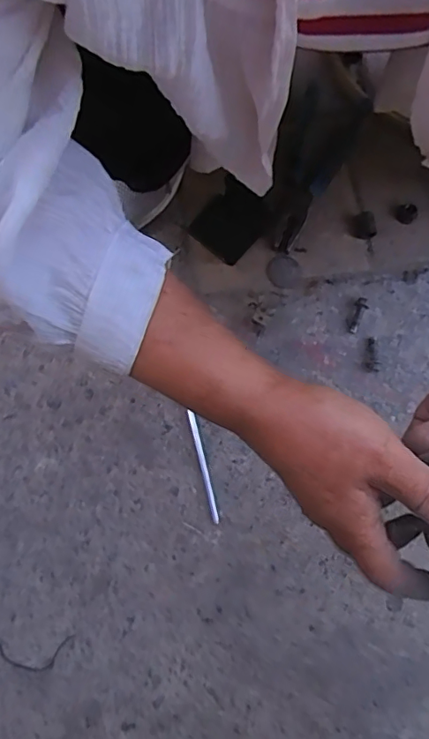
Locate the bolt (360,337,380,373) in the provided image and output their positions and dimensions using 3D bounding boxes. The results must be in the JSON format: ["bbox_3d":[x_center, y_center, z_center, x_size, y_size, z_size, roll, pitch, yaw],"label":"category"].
[{"bbox_3d":[0.166,-0.015,0.549,0.018,0.006,0.038,12,78,2],"label":"bolt"}]

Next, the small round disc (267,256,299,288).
[{"bbox_3d":[0.077,-0.111,0.585,0.035,0.004,0.035,0,78,-1],"label":"small round disc"}]

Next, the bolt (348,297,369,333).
[{"bbox_3d":[0.154,-0.058,0.558,0.014,0.010,0.039,26,79,4],"label":"bolt"}]

